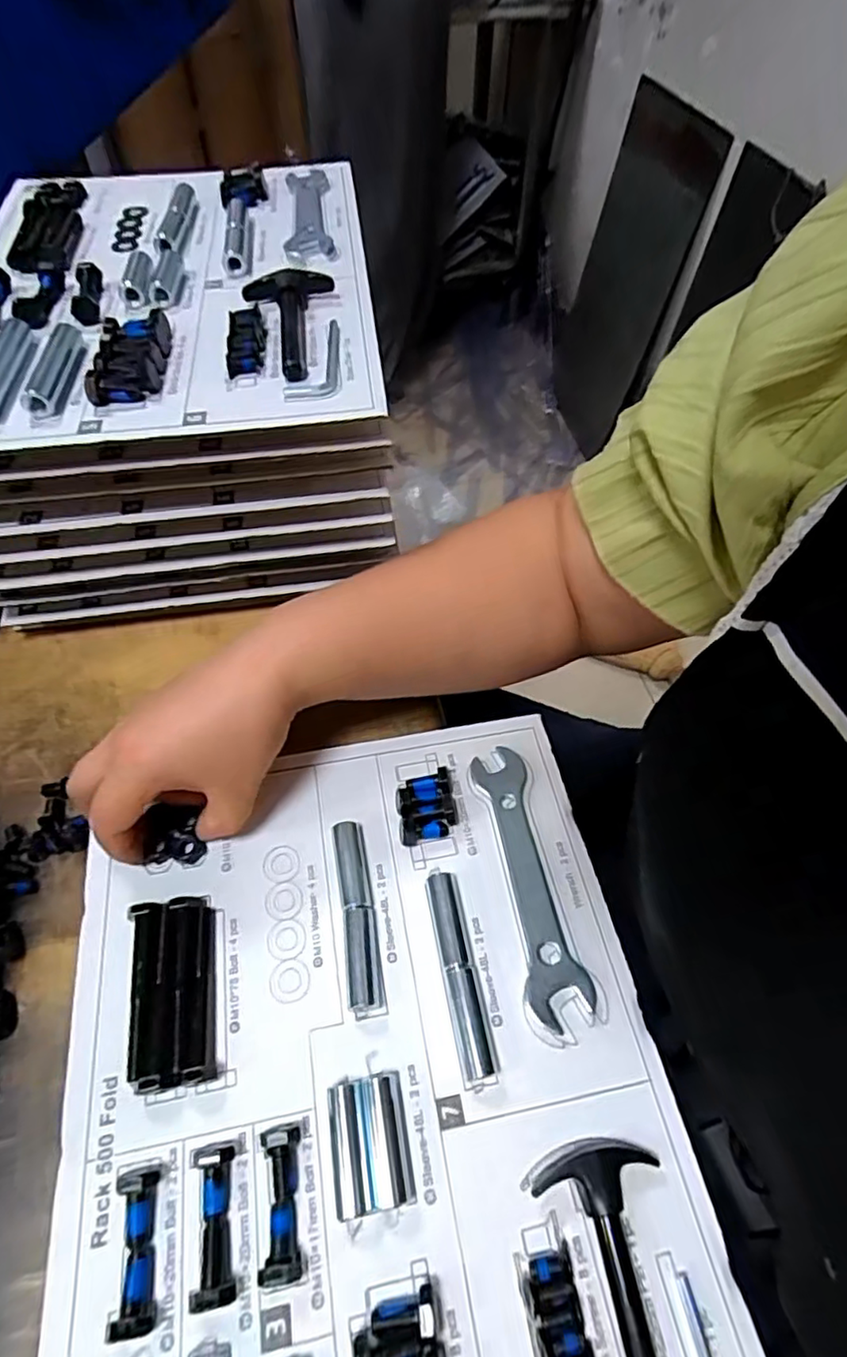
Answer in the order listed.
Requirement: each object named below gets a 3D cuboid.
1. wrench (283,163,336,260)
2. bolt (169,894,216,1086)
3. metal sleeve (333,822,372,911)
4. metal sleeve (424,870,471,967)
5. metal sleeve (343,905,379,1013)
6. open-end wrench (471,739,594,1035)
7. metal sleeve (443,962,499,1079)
[{"bbox_3d":[-0.088,-0.358,0.484,0.035,0.010,0.152,-5,54,-4],"label":"wrench"},{"bbox_3d":[-0.117,0.153,0.317,0.018,0.015,0.086,-10,57,-7],"label":"bolt"},{"bbox_3d":[-0.040,0.104,0.352,0.016,0.014,0.049,-11,57,-7],"label":"metal sleeve"},{"bbox_3d":[0.012,0.127,0.336,0.018,0.015,0.051,-6,56,-4],"label":"metal sleeve"},{"bbox_3d":[-0.032,0.143,0.324,0.014,0.016,0.048,-6,56,-4],"label":"metal sleeve"},{"bbox_3d":[0.057,0.109,0.352,0.034,0.008,0.149,-9,57,-6],"label":"open-end wrench"},{"bbox_3d":[0.023,0.168,0.310,0.017,0.013,0.047,-10,57,-7],"label":"metal sleeve"}]

